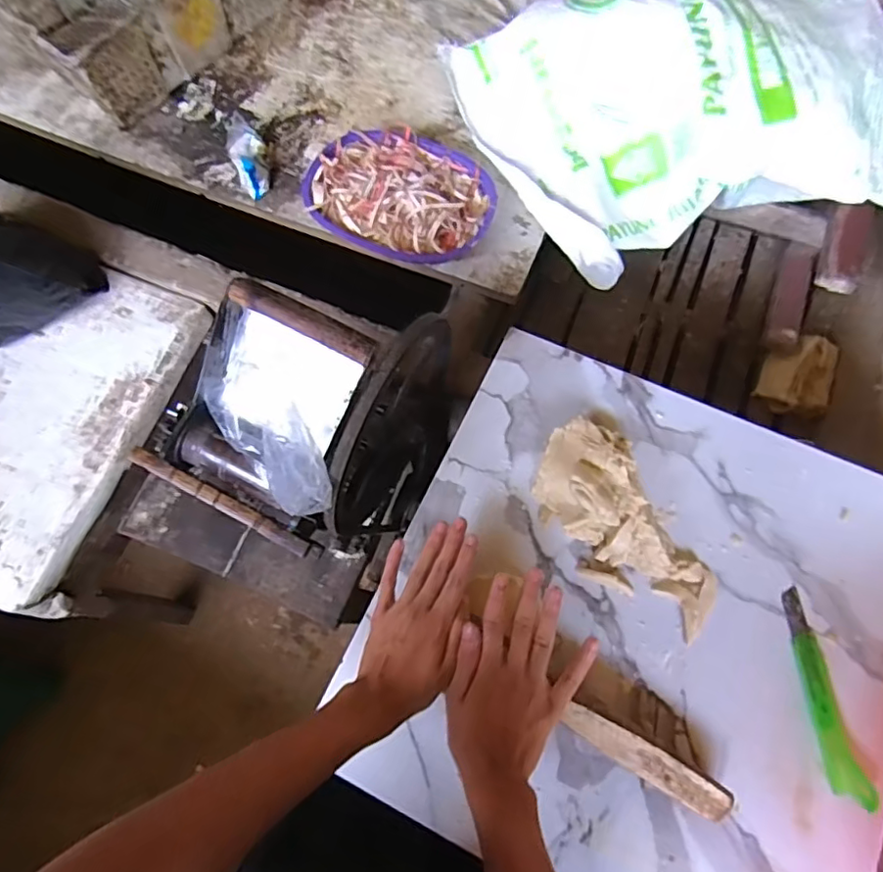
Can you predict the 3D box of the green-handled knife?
[{"bbox_3d":[0.349,0.235,0.534,0.035,0.017,0.181,-6,70,-2],"label":"green-handled knife"}]

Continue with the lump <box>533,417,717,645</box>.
[{"bbox_3d":[0.179,0.090,0.579,0.111,0.047,0.235,-27,72,-9],"label":"lump"}]

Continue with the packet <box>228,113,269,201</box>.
[{"bbox_3d":[-0.333,-0.483,0.999,0.062,0.067,0.141,-16,85,-6],"label":"packet"}]

